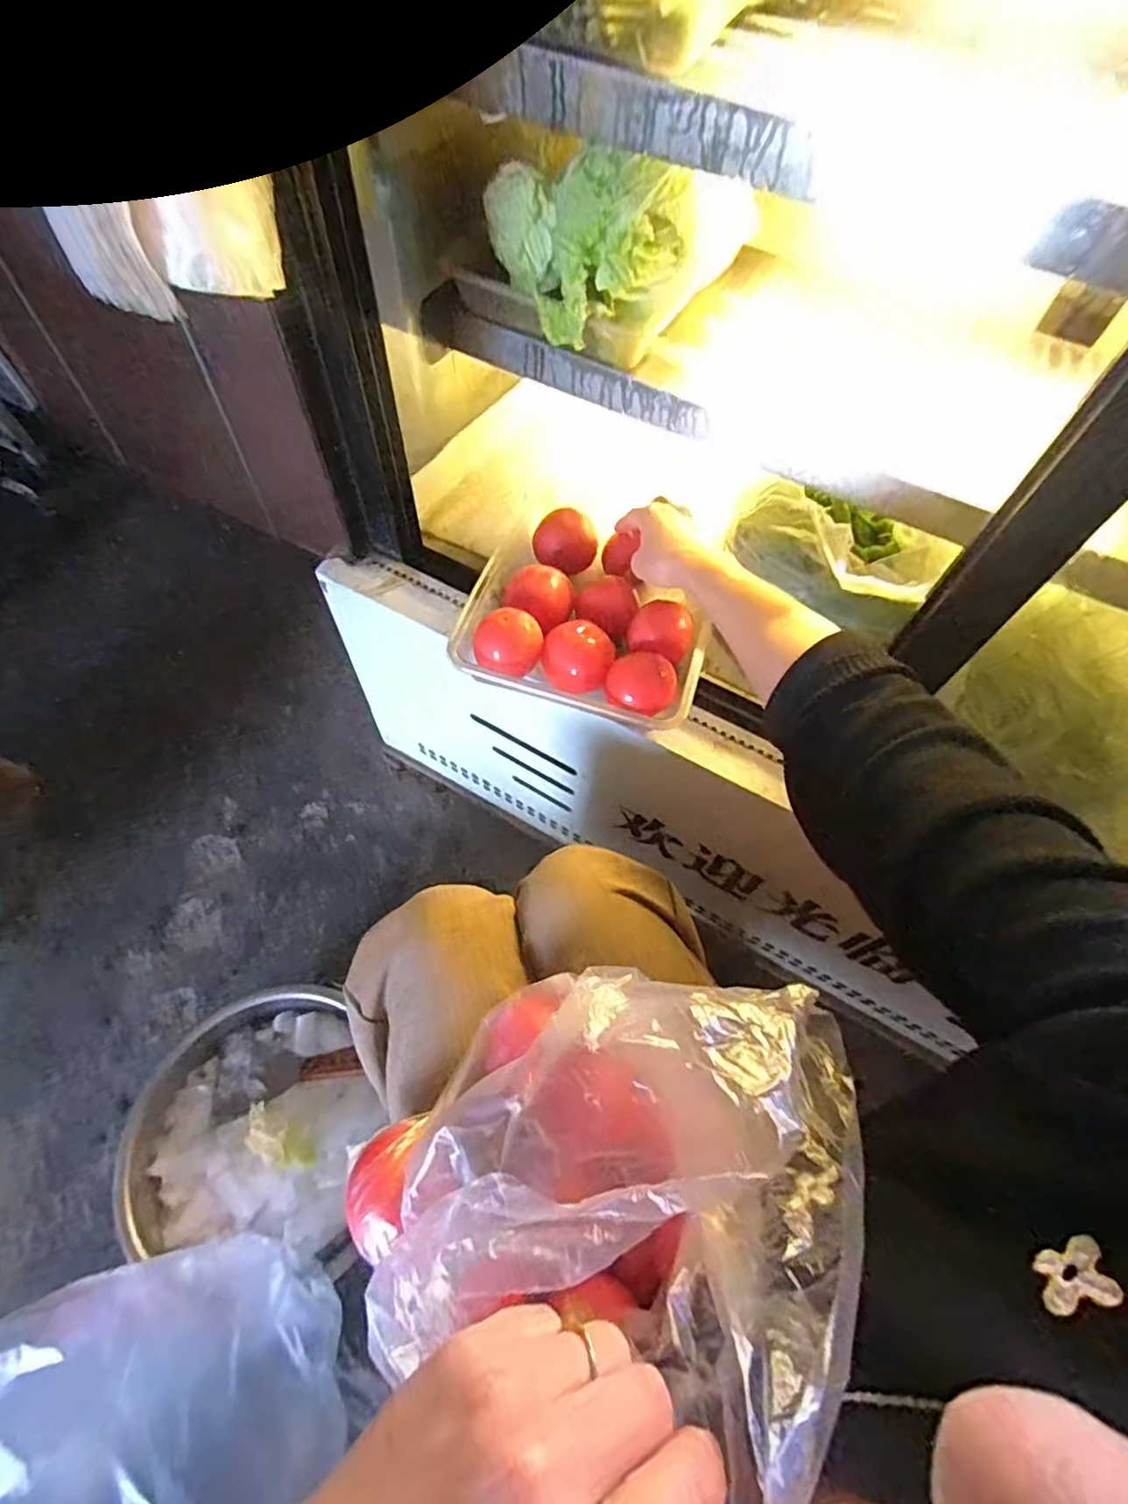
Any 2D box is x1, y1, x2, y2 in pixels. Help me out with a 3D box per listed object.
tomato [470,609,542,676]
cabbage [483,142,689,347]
[{"bbox_3d":[-0.055,-0.106,0.595,0.066,0.047,0.064,0,61,-3],"label":"tomato"},{"bbox_3d":[0.015,-0.462,0.545,0.105,0.113,0.193,-23,64,-15],"label":"cabbage"}]

